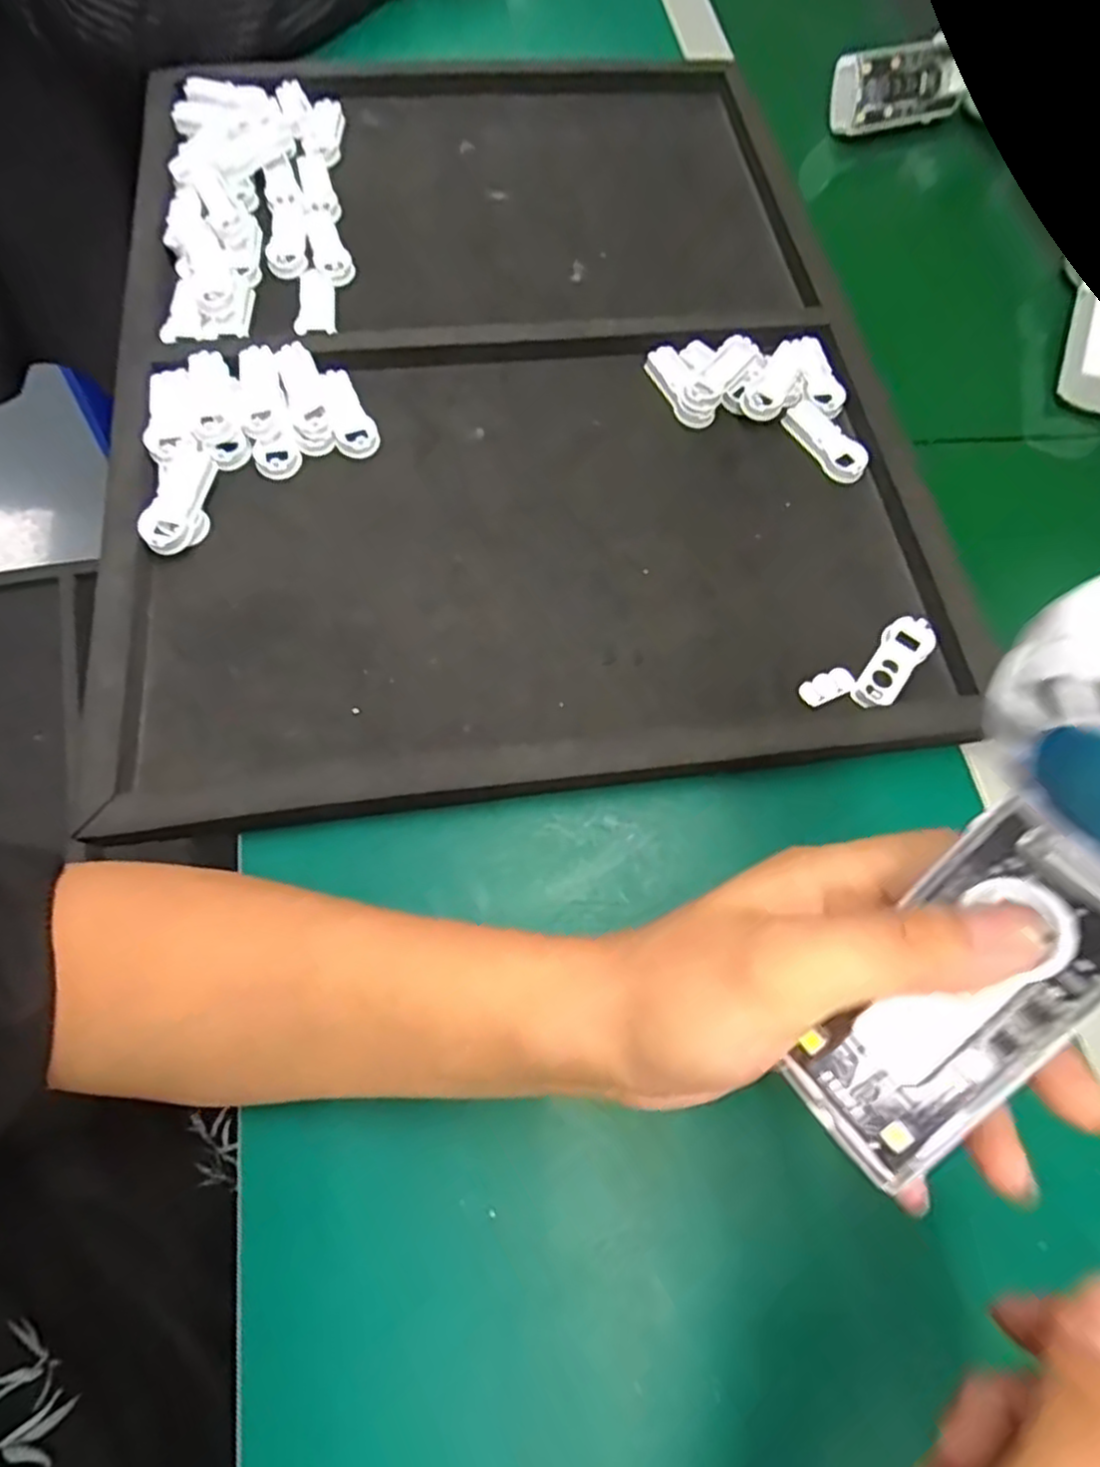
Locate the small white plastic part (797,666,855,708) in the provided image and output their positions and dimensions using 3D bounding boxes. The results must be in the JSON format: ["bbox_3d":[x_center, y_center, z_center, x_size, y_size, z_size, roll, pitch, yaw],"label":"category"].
[{"bbox_3d":[0.137,-0.024,0.352,0.029,0.004,0.014,-23,73,-9],"label":"small white plastic part"}]

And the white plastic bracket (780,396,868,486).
[{"bbox_3d":[0.160,-0.168,0.414,0.025,0.007,0.056,-32,74,-12],"label":"white plastic bracket"}]

